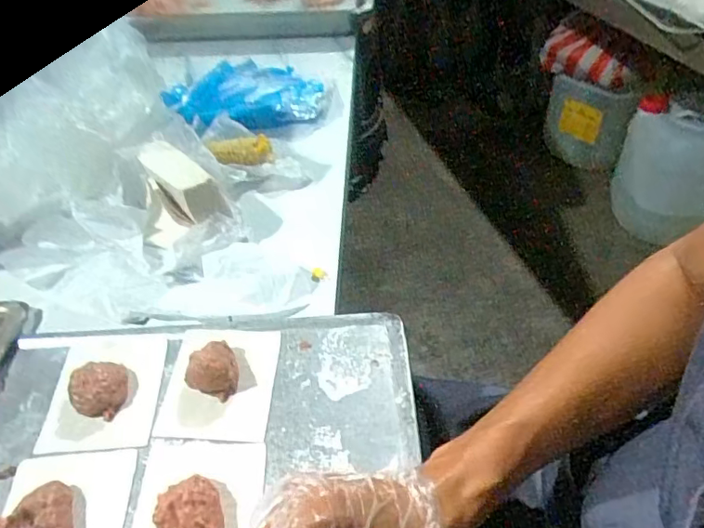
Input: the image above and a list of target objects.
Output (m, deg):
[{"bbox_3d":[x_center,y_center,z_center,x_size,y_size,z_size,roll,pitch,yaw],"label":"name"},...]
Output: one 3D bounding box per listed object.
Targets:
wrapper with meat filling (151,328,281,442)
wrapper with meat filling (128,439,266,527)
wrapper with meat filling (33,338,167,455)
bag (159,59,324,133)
[{"bbox_3d":[-0.092,0.071,0.361,0.075,0.027,0.085,0,43,4],"label":"wrapper with meat filling"},{"bbox_3d":[-0.091,0.135,0.301,0.074,0.021,0.088,-3,43,1],"label":"wrapper with meat filling"},{"bbox_3d":[-0.173,0.082,0.366,0.072,0.021,0.085,-5,43,-1],"label":"wrapper with meat filling"},{"bbox_3d":[-0.135,-0.211,0.660,0.200,0.040,0.161,-20,46,-17],"label":"bag"}]

